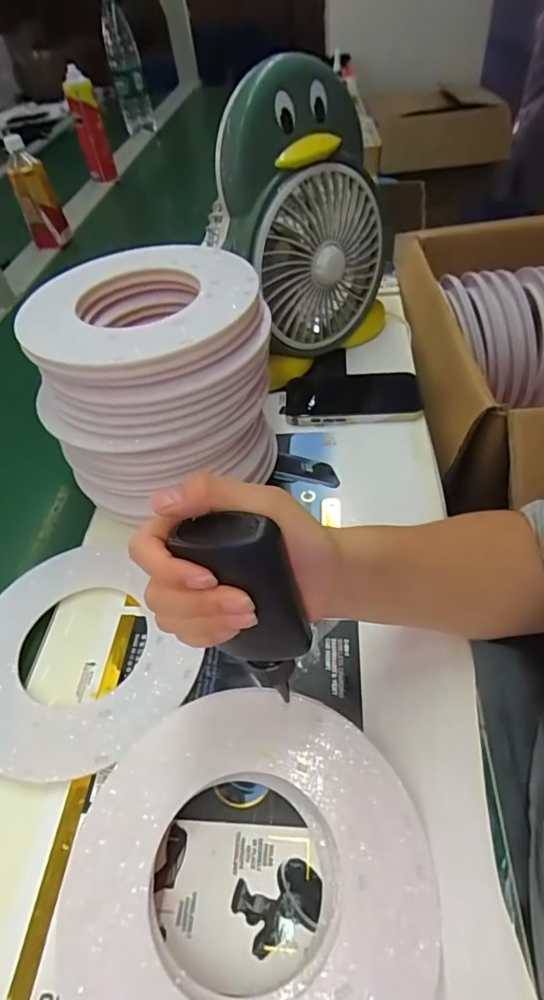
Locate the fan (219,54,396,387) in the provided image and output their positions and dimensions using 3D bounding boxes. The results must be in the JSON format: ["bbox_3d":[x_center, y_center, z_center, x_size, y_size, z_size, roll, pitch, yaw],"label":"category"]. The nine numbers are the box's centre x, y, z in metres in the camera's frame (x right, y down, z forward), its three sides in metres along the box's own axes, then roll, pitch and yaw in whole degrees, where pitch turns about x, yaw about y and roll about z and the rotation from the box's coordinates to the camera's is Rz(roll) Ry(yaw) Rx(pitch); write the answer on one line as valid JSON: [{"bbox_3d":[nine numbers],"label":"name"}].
[{"bbox_3d":[0.045,-0.294,0.559,0.224,0.281,0.091,-36,55,-25],"label":"fan"}]

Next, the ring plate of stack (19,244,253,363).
[{"bbox_3d":[-0.103,-0.162,0.403,0.160,0.014,0.185,21,54,25],"label":"ring plate of stack"}]

